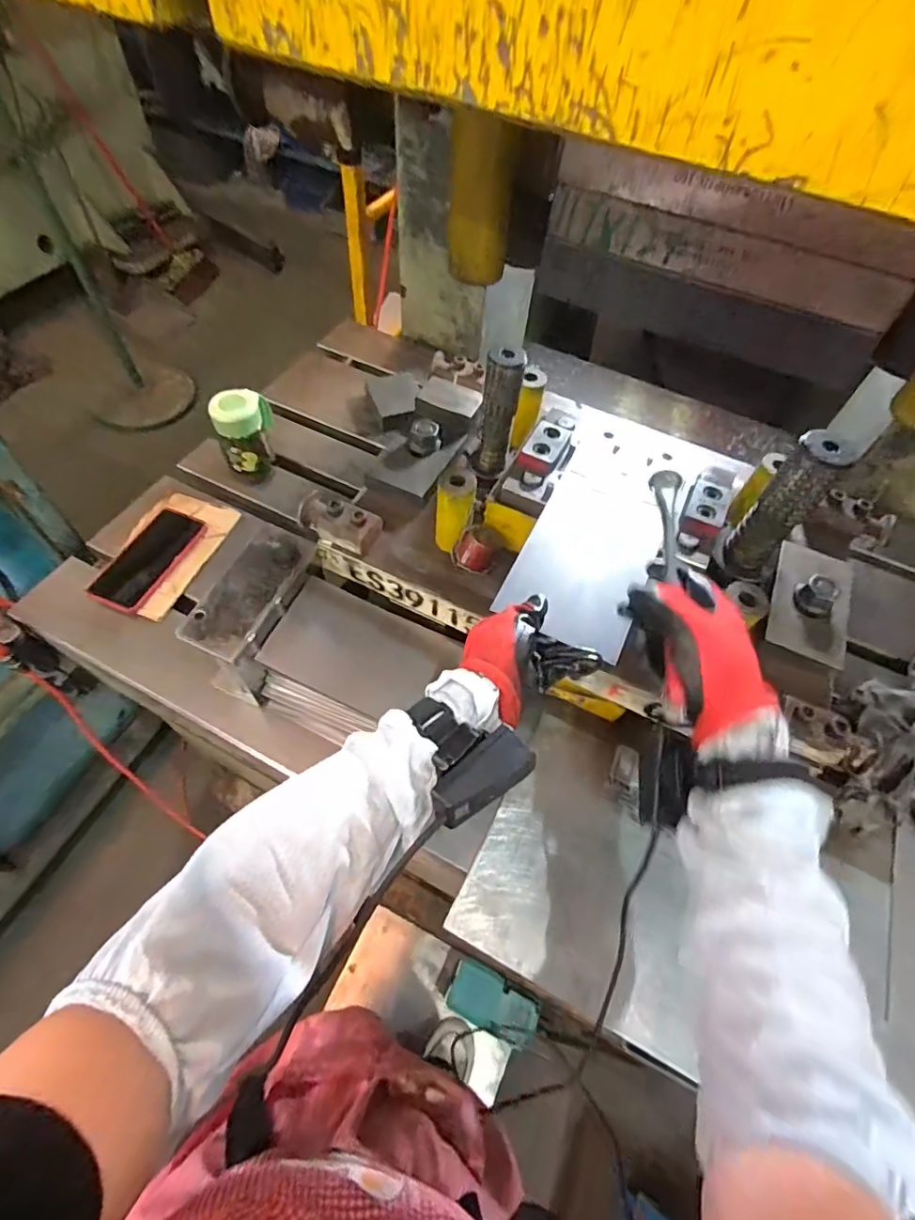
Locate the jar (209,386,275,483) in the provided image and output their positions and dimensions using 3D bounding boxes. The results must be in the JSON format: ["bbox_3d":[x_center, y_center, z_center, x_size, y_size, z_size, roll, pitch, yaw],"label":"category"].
[{"bbox_3d":[-0.306,-0.252,0.788,0.079,0.124,0.064,-15,60,-14],"label":"jar"}]

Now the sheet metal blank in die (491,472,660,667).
[{"bbox_3d":[0.124,-0.051,0.516,0.115,0.005,0.184,22,63,13],"label":"sheet metal blank in die"}]

